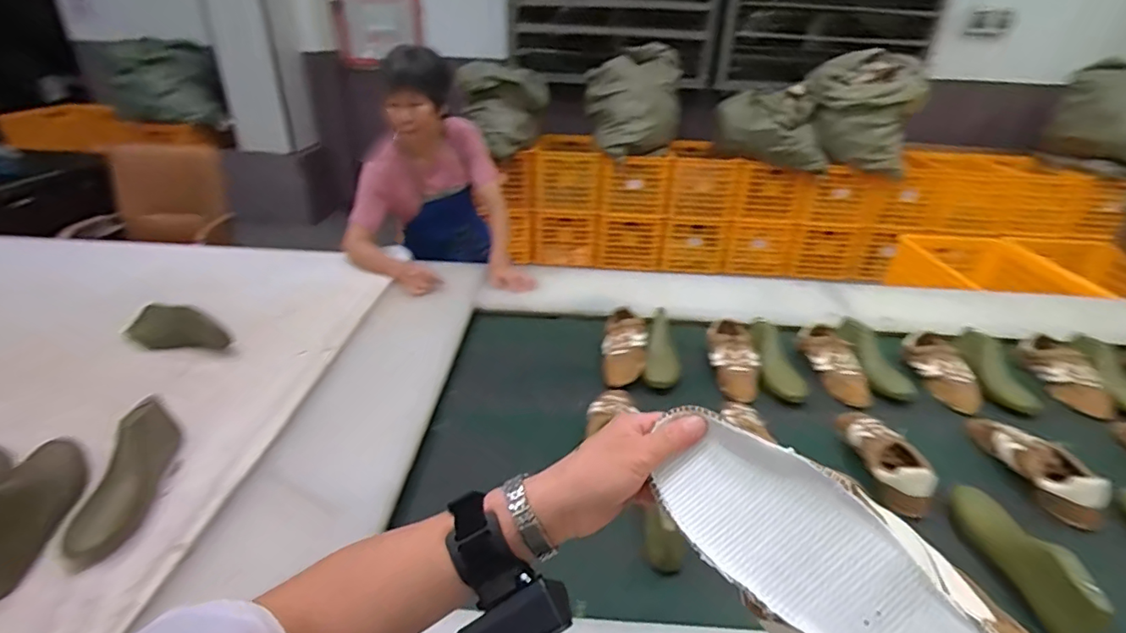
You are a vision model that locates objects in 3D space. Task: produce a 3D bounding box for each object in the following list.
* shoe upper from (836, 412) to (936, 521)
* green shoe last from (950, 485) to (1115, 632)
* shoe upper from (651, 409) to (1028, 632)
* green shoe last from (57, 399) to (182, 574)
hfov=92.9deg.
[{"bbox_3d":[0.577,0.249,0.962,0.092,0.081,0.227,4,30,4],"label":"shoe upper"},{"bbox_3d":[0.660,0.337,0.777,0.068,0.084,0.245,-2,30,-6],"label":"green shoe last"},{"bbox_3d":[0.173,0.166,0.313,0.095,0.068,0.243,-48,57,0],"label":"shoe upper"},{"bbox_3d":[-0.610,0.223,0.758,0.089,0.087,0.216,-5,30,-10],"label":"green shoe last"}]

